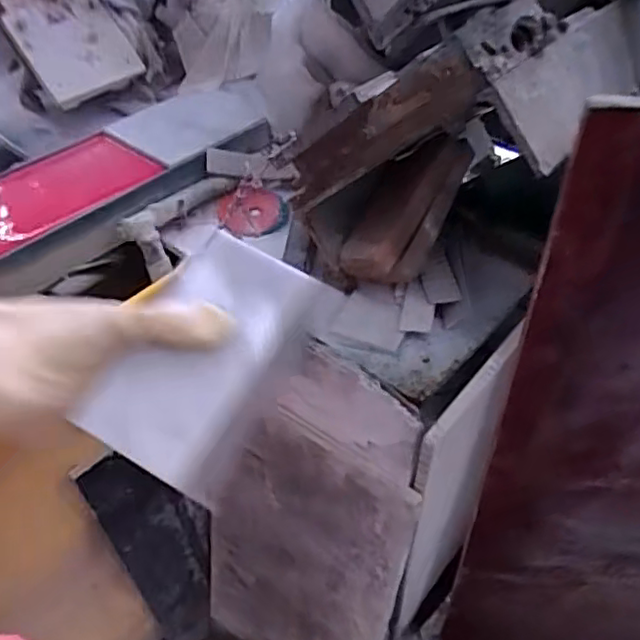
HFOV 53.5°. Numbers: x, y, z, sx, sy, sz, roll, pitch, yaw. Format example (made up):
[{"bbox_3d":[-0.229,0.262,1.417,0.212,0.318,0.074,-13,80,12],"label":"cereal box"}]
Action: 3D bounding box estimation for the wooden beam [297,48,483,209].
[{"bbox_3d":[0.041,-0.161,0.571,0.059,0.244,0.026,50,51,-13],"label":"wooden beam"}]

